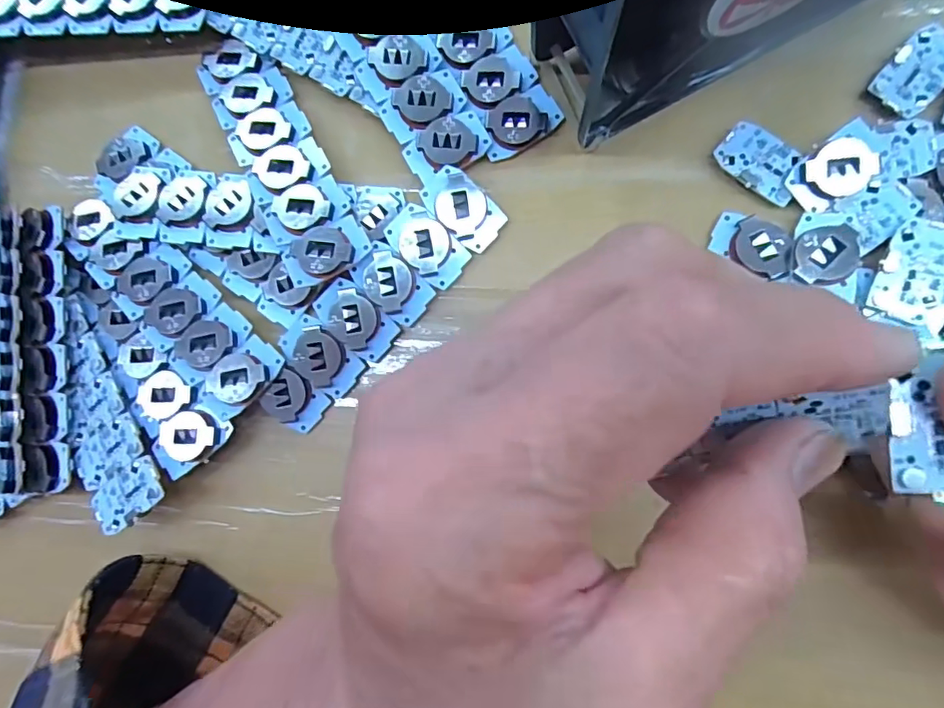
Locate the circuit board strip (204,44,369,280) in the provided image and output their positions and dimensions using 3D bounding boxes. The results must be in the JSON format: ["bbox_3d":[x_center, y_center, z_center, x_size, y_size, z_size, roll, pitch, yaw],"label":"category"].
[{"bbox_3d":[-0.070,-0.073,0.193,0.028,0.005,0.105,-27,76,-7],"label":"circuit board strip"}]

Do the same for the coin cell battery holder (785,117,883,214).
[{"bbox_3d":[0.116,-0.058,0.167,0.027,0.006,0.018,-37,82,5],"label":"coin cell battery holder"}]

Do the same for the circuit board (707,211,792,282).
[{"bbox_3d":[0.091,-0.036,0.171,0.025,0.004,0.017,24,90,9],"label":"circuit board"}]

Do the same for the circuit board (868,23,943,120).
[{"bbox_3d":[0.142,-0.090,0.167,0.018,0.004,0.029,40,93,9],"label":"circuit board"}]

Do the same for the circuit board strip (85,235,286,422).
[{"bbox_3d":[-0.106,-0.015,0.192,0.087,0.005,0.028,42,80,13],"label":"circuit board strip"}]

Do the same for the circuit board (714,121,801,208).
[{"bbox_3d":[0.095,-0.063,0.172,0.028,0.004,0.018,43,93,8],"label":"circuit board"}]

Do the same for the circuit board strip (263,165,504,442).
[{"bbox_3d":[-0.034,-0.019,0.186,0.029,0.006,0.104,44,94,8],"label":"circuit board strip"}]

